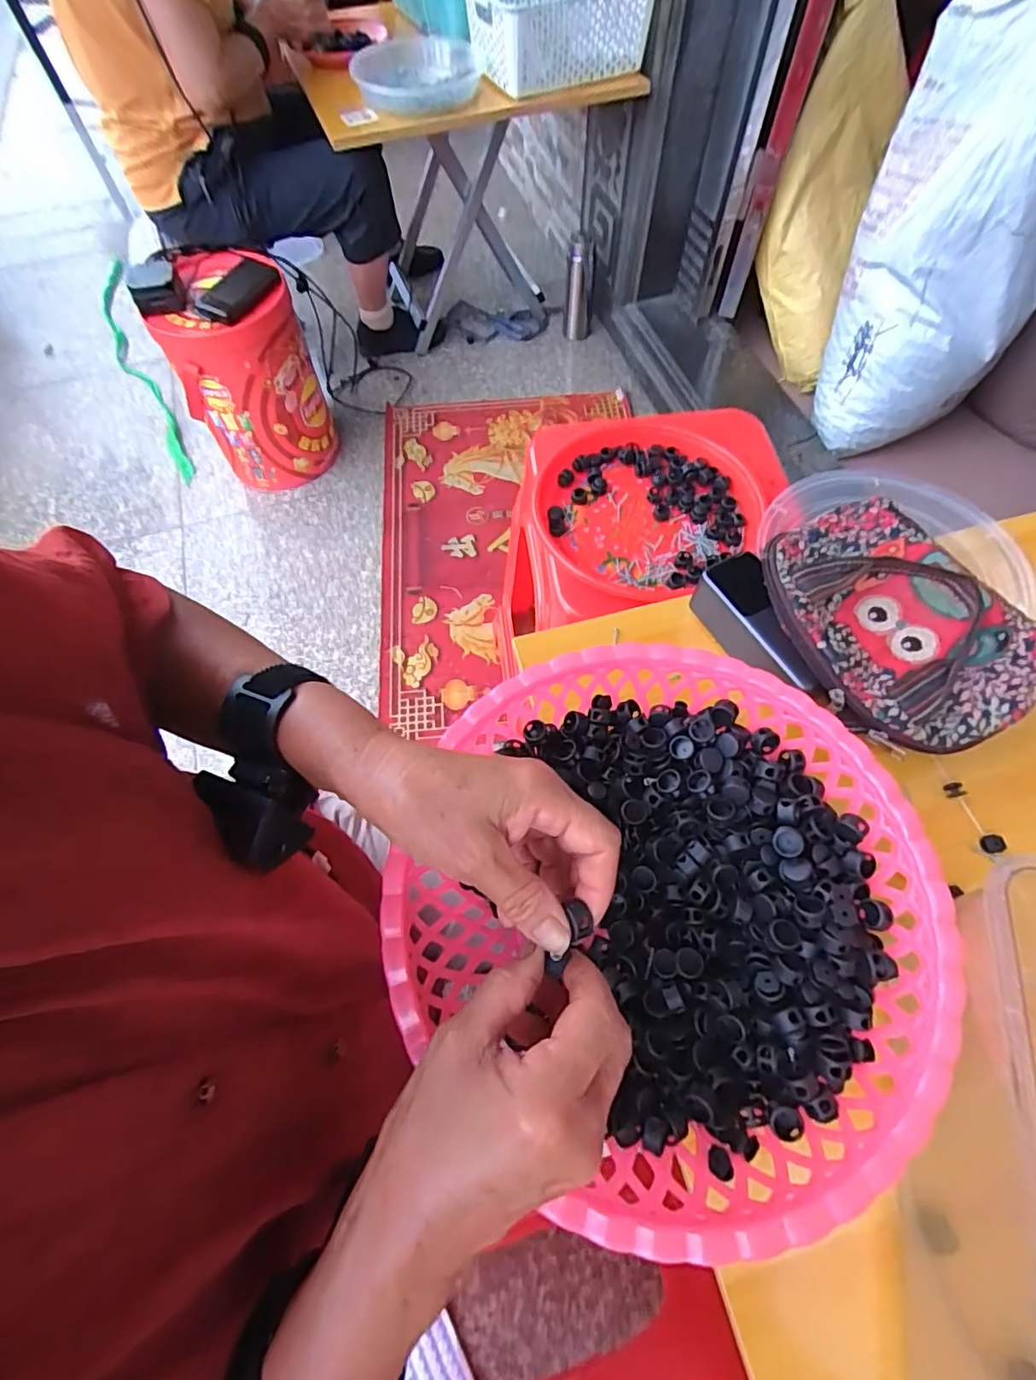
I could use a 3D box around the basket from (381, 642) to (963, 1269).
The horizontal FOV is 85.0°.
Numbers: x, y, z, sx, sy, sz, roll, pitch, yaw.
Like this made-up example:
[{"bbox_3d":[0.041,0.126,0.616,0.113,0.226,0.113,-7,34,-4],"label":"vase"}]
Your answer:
[{"bbox_3d":[0.082,0.124,0.345,0.290,0.082,0.299,9,65,5],"label":"basket"}]

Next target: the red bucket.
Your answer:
[{"bbox_3d":[-0.534,-0.625,1.151,0.238,0.353,0.238,-17,65,-7],"label":"red bucket"}]

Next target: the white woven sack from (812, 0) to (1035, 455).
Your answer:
[{"bbox_3d":[0.815,-0.826,1.068,0.336,0.630,0.323,18,66,9],"label":"white woven sack"}]

